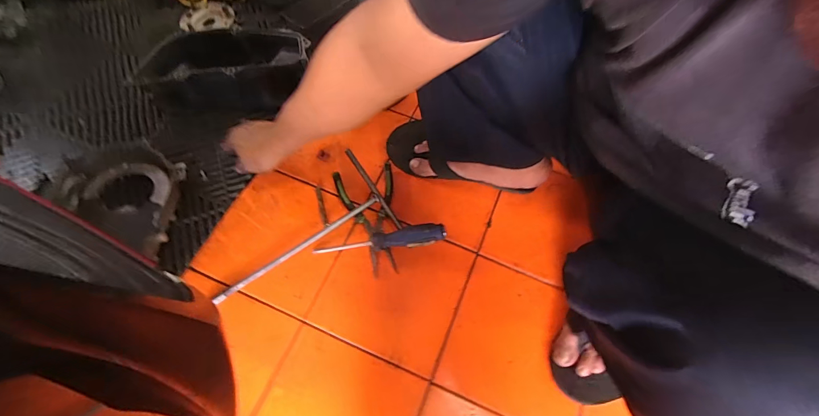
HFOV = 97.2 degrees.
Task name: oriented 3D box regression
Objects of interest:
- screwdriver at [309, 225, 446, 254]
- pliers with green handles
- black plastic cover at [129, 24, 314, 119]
[{"bbox_3d":[-0.045,0.051,0.550,0.204,0.029,0.030,-9,65,11],"label":"screwdriver"},{"bbox_3d":[-0.053,0.014,0.578,0.094,0.024,0.178,-17,67,-10],"label":"pliers with green handles"},{"bbox_3d":[-0.306,-0.235,0.627,0.269,0.119,0.104,-3,66,-4],"label":"black plastic cover"}]

